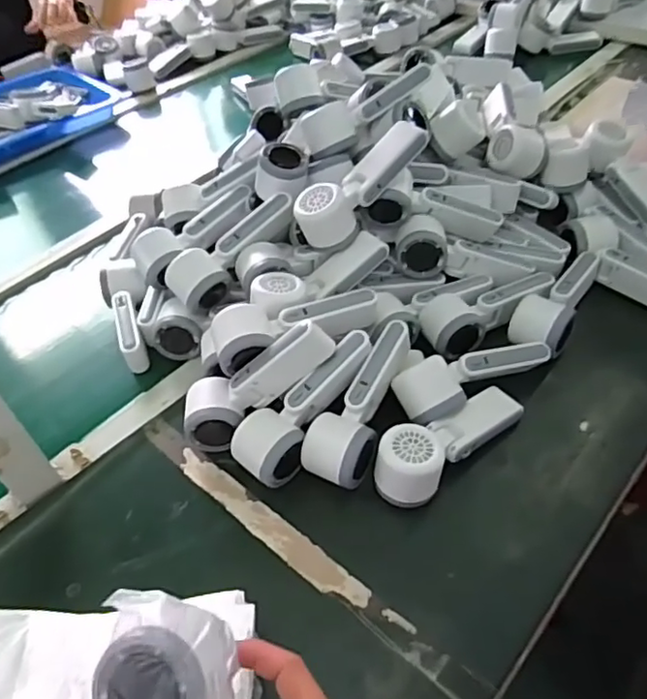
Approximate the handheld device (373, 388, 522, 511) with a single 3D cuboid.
[{"bbox_3d":[0.116,0.078,0.552,0.161,0.053,0.056,-31,51,-21],"label":"handheld device"}]

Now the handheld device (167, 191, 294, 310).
[{"bbox_3d":[-0.100,-0.113,0.668,0.165,0.057,0.052,-44,56,-4],"label":"handheld device"}]

